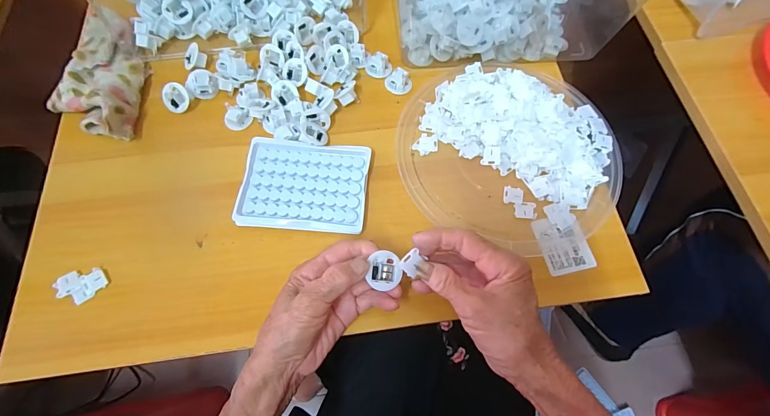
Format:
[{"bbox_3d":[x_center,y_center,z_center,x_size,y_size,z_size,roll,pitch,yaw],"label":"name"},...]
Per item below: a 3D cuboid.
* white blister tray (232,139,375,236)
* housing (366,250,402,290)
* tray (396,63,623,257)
[{"bbox_3d":[-0.082,-0.025,0.376,0.125,0.007,0.098,5,68,1],"label":"white blister tray"},{"bbox_3d":[0.000,0.052,0.304,0.027,0.010,0.030,-15,69,-7],"label":"housing"},{"bbox_3d":[0.136,-0.065,0.403,0.237,0.024,0.209,19,69,7],"label":"tray"}]

